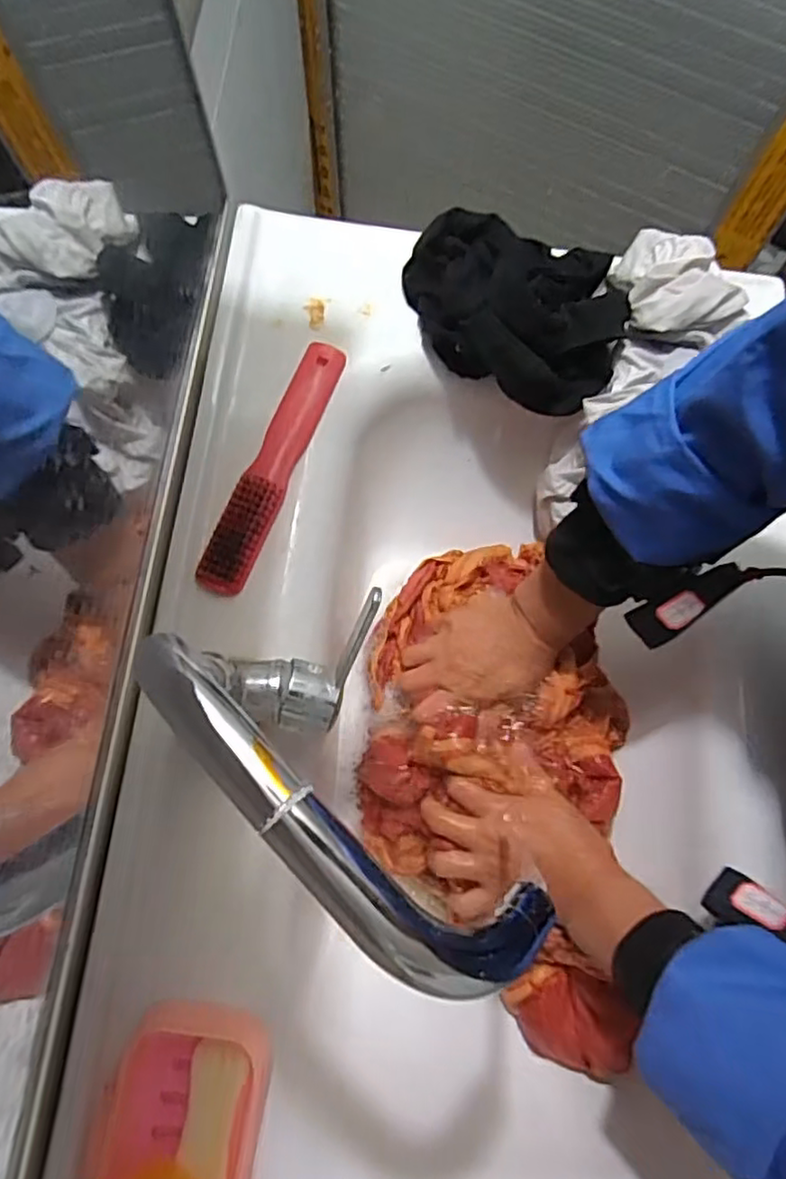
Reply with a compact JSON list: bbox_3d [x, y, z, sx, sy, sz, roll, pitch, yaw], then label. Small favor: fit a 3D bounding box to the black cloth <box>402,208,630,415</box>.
[{"bbox_3d":[0.097,-0.230,0.524,0.174,0.055,0.151,23,75,6],"label":"black cloth"}]

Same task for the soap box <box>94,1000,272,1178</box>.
[{"bbox_3d":[-0.117,0.299,0.363,0.081,0.033,0.120,6,74,2],"label":"soap box"}]

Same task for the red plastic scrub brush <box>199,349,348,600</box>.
[{"bbox_3d":[-0.089,-0.094,0.499,0.034,0.026,0.212,19,75,5],"label":"red plastic scrub brush"}]

